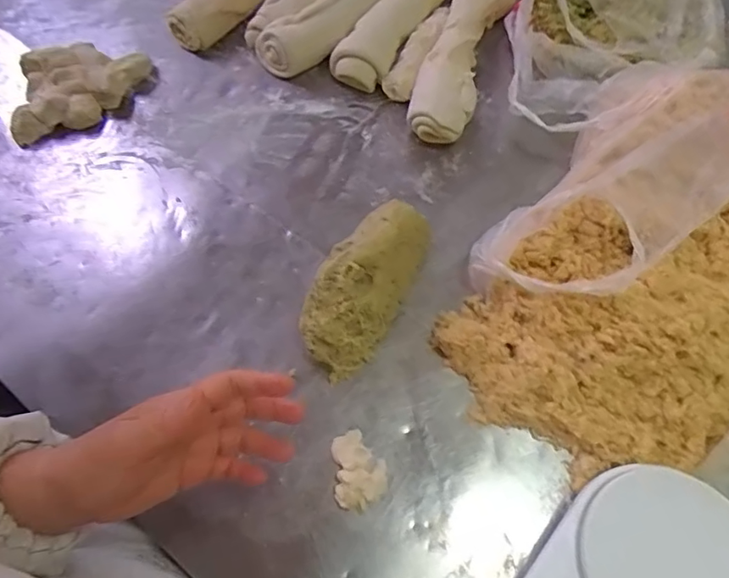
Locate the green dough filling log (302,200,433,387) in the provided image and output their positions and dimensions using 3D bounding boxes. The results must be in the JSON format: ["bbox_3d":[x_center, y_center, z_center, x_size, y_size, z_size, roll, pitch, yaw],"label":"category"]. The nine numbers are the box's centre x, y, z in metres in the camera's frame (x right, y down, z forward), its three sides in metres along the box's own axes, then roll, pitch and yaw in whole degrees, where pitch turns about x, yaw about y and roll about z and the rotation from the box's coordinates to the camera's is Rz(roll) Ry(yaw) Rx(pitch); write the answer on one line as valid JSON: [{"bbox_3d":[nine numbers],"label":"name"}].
[{"bbox_3d":[0.001,-0.007,0.493,0.070,0.073,0.167,29,67,14],"label":"green dough filling log"}]

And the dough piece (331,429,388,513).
[{"bbox_3d":[-0.004,0.153,0.446,0.043,0.013,0.062,-6,63,-3],"label":"dough piece"}]

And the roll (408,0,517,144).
[{"bbox_3d":[0.125,-0.300,0.657,0.075,0.042,0.296,19,65,10],"label":"roll"}]

